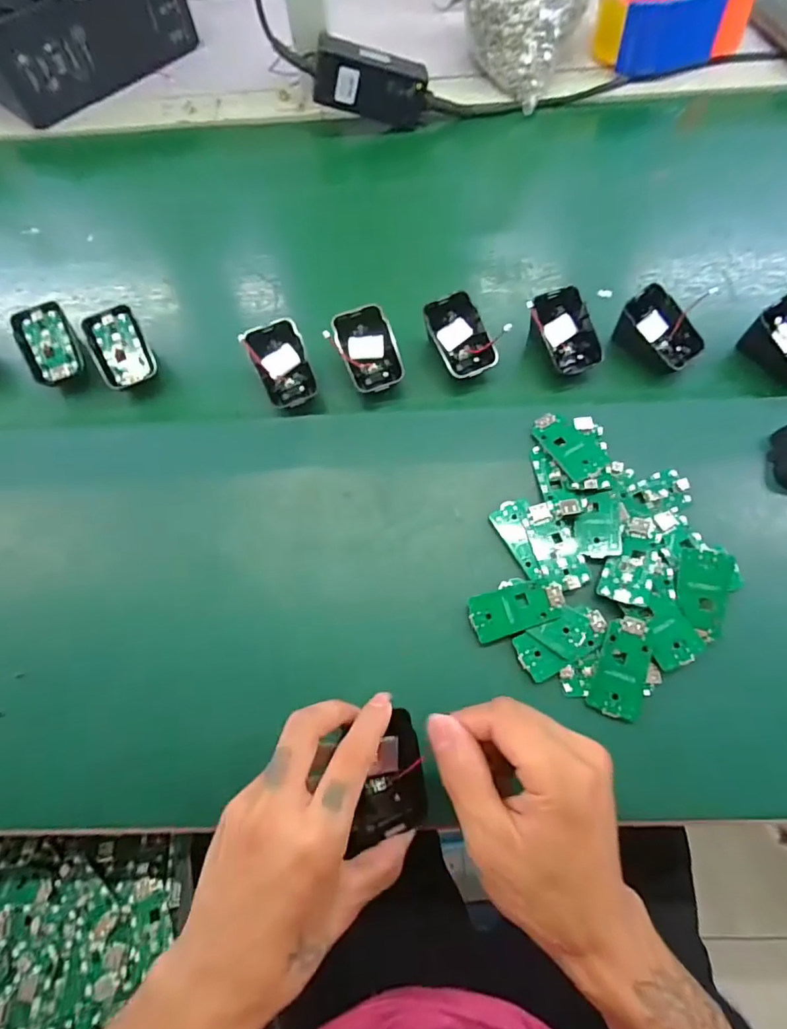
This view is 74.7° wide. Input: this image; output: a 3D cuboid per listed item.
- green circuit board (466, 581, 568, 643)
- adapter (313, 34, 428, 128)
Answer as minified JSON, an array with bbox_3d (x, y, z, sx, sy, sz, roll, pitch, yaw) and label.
[{"bbox_3d":[0.084,0.063,0.356,0.064,0.008,0.033,-20,68,0],"label":"green circuit board"},{"bbox_3d":[-0.021,-0.445,0.534,0.116,0.052,0.029,2,67,-18],"label":"adapter"}]

